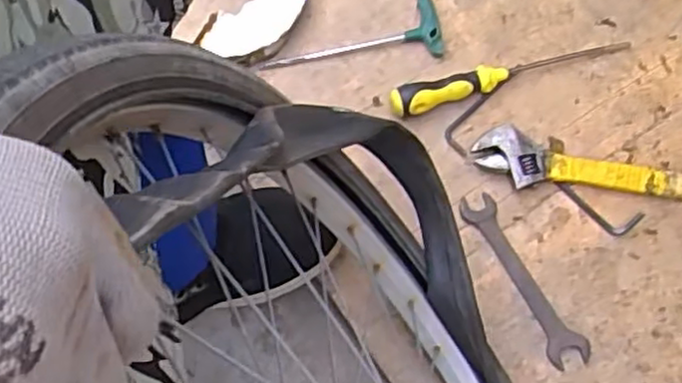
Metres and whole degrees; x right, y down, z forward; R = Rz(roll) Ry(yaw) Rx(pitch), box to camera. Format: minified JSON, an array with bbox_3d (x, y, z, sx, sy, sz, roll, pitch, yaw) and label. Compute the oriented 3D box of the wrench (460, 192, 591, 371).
[{"bbox_3d":[0.168,0.080,0.656,0.036,0.006,0.174,-27,75,-8],"label":"wrench"}]

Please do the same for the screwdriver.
[{"bbox_3d":[0.169,-0.116,0.704,0.250,0.023,0.028,-15,74,-5],"label":"screwdriver"}]

